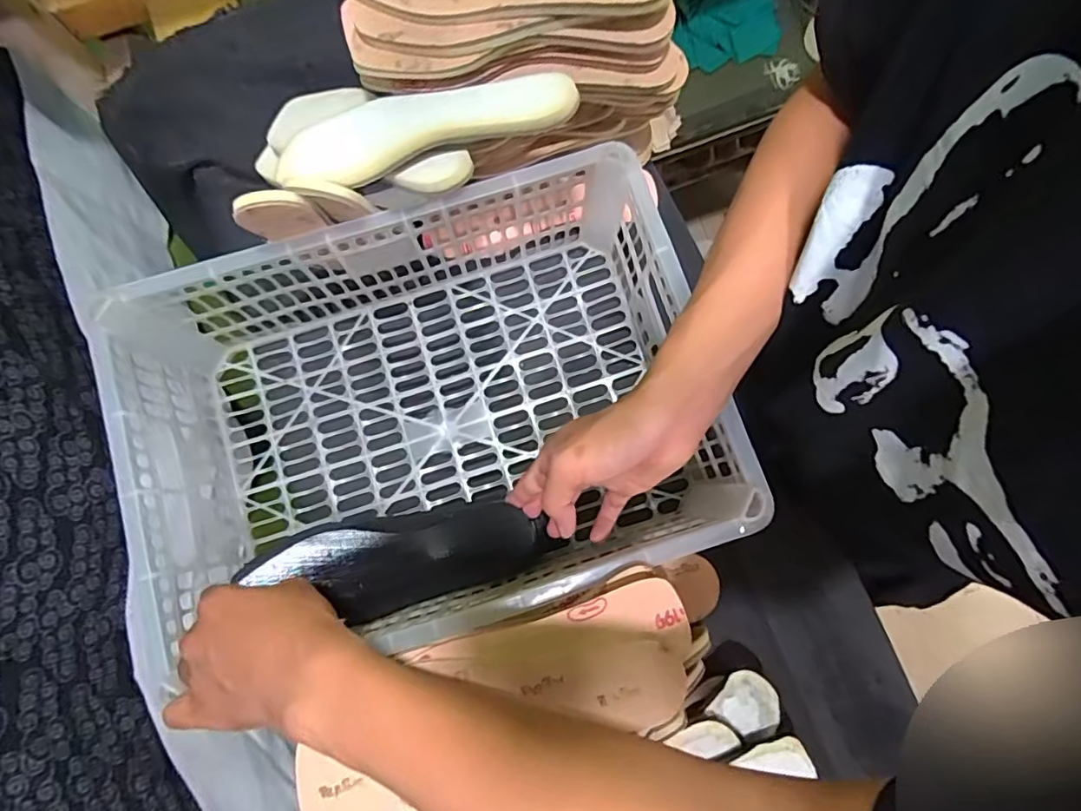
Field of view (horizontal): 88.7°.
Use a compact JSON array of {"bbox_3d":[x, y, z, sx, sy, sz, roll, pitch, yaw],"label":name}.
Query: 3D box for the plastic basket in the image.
[{"bbox_3d":[-0.089,0.013,0.476,0.435,0.145,0.319,-19,80,-2],"label":"plastic basket"}]

